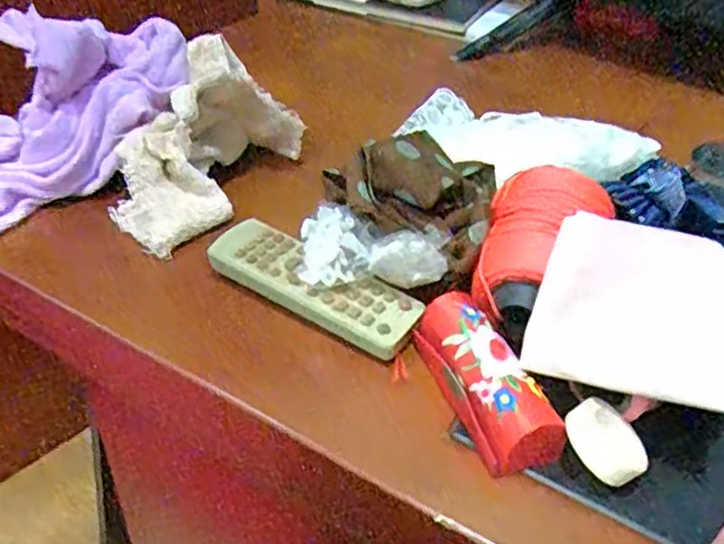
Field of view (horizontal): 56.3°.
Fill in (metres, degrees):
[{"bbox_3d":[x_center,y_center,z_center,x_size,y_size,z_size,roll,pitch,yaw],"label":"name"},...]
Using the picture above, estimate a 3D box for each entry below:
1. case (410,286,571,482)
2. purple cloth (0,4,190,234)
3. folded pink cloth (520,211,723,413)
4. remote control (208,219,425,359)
[{"bbox_3d":[0.055,0.050,0.312,0.031,0.030,0.089,-13,43,-20],"label":"case"},{"bbox_3d":[-0.231,-0.096,0.421,0.141,0.087,0.234,35,79,31],"label":"purple cloth"},{"bbox_3d":[0.120,0.016,0.293,0.086,0.015,0.072,13,80,4],"label":"folded pink cloth"},{"bbox_3d":[-0.027,0.005,0.359,0.119,0.013,0.039,25,44,23],"label":"remote control"}]

